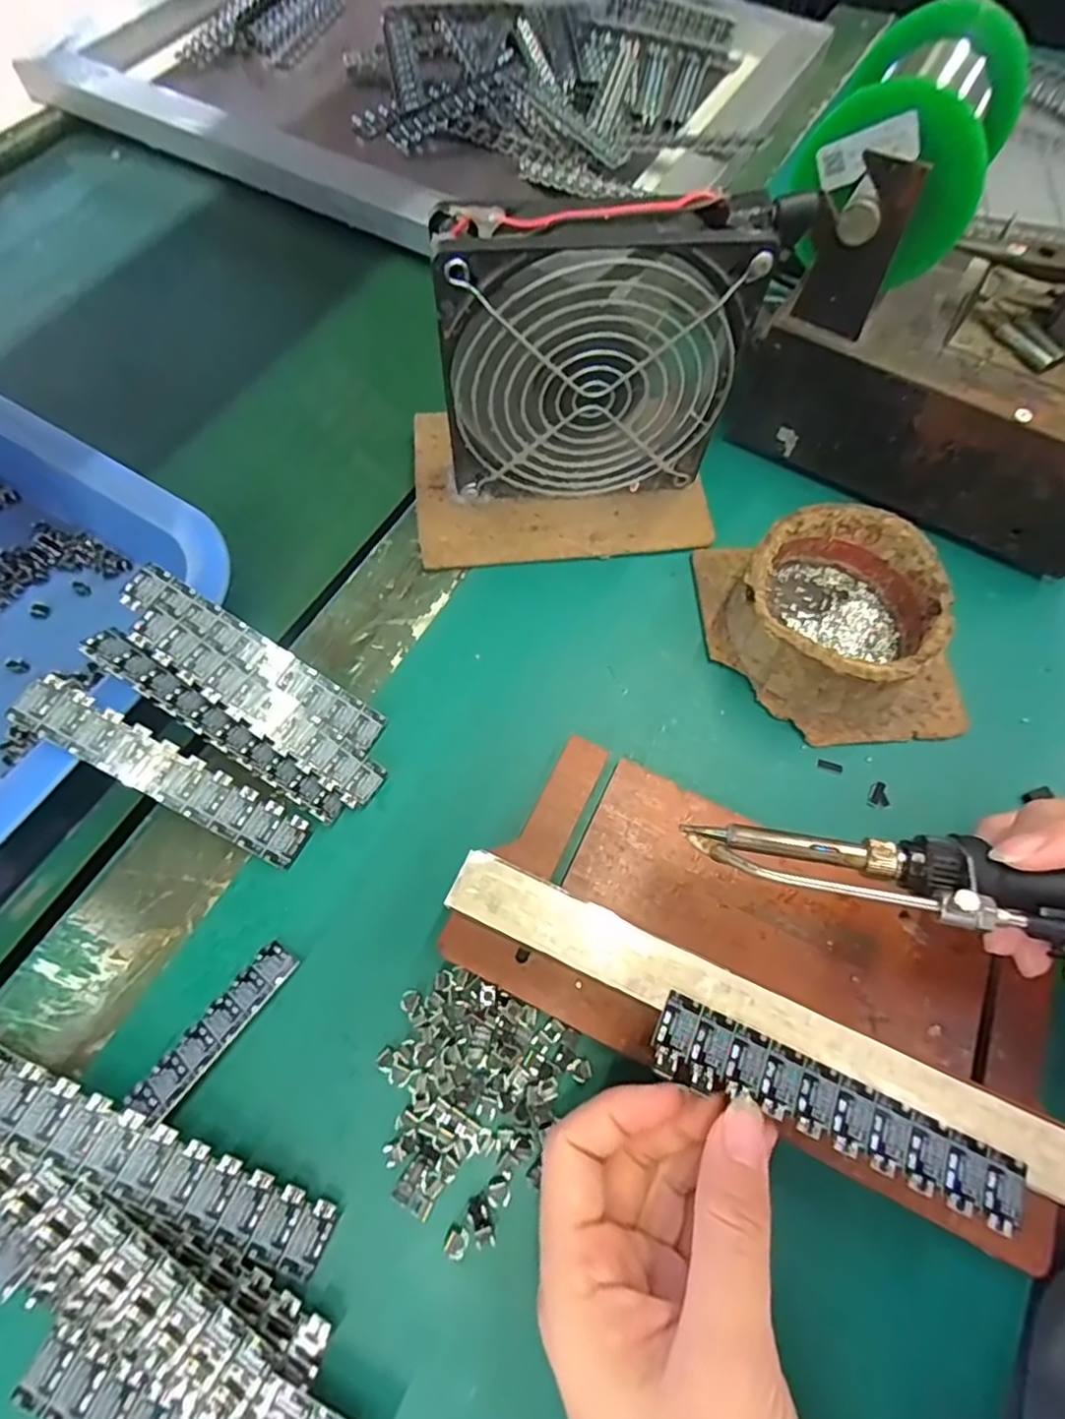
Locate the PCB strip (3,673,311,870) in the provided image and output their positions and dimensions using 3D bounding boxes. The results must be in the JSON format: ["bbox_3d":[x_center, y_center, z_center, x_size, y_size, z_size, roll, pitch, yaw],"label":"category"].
[{"bbox_3d":[-0.135,0.024,0.236,0.108,0.004,0.020,34,68,-13],"label":"PCB strip"}]

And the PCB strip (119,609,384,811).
[{"bbox_3d":[-0.106,-0.001,0.249,0.108,0.004,0.018,38,70,-8],"label":"PCB strip"}]

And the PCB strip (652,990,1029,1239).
[{"bbox_3d":[0.088,0.117,0.187,0.107,0.004,0.021,24,68,8],"label":"PCB strip"}]

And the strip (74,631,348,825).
[{"bbox_3d":[-0.119,0.007,0.241,0.109,0.004,0.015,39,45,-7],"label":"strip"}]

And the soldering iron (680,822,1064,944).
[{"bbox_3d":[0.149,0.053,0.184,0.199,0.019,0.025,8,66,11],"label":"soldering iron"}]

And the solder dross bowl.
[{"bbox_3d":[0.132,-0.043,0.277,0.080,0.041,0.078,0,67,-1],"label":"solder dross bowl"}]

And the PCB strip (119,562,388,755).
[{"bbox_3d":[-0.109,-0.020,0.253,0.109,0.005,0.018,35,69,-11],"label":"PCB strip"}]

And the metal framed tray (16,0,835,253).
[{"bbox_3d":[-0.068,-0.478,0.472,0.469,0.034,0.357,27,69,10],"label":"metal framed tray"}]

